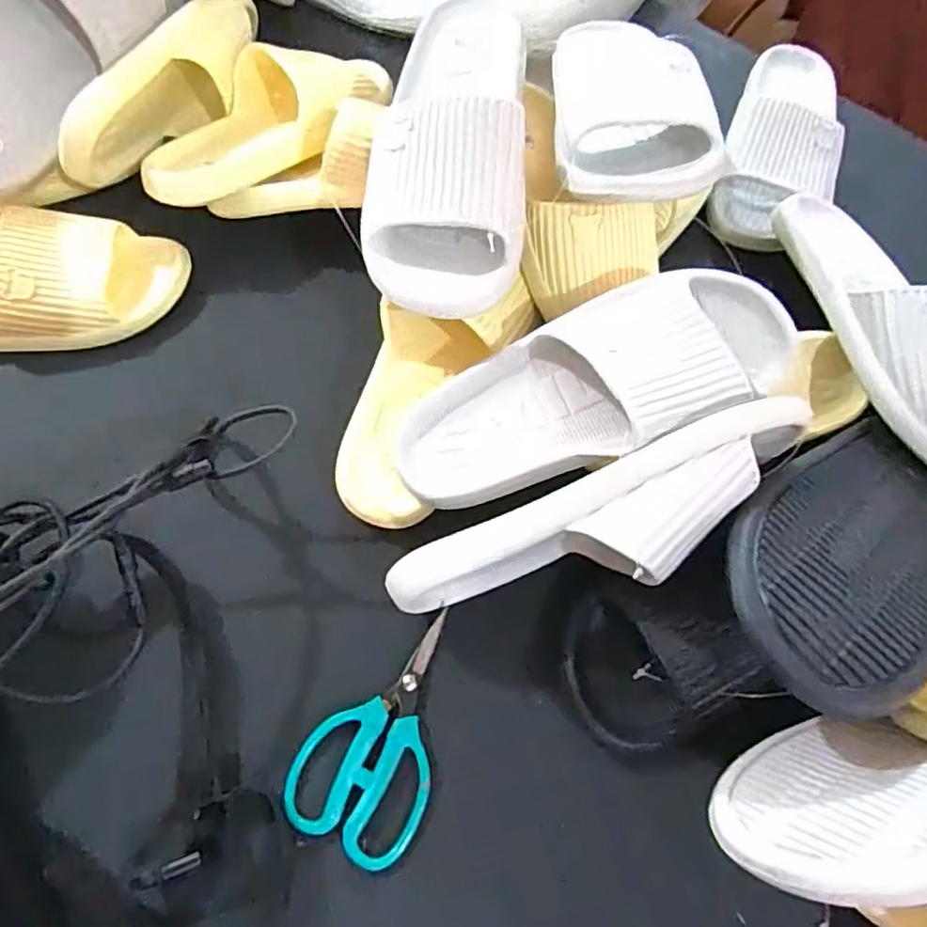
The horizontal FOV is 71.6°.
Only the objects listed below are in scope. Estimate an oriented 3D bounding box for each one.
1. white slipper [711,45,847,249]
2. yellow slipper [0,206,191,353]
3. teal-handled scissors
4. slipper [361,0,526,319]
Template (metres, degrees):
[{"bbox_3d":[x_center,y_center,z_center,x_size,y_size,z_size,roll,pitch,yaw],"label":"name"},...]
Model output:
[{"bbox_3d":[0.304,-0.313,0.601,0.097,0.063,0.251,21,68,9],"label":"white slipper"},{"bbox_3d":[-0.366,-0.144,0.525,0.261,0.063,0.104,-3,66,-1],"label":"yellow slipper"},{"bbox_3d":[-0.048,0.170,0.411,0.083,0.015,0.143,24,68,10],"label":"teal-handled scissors"},{"bbox_3d":[-0.012,-0.236,0.444,0.108,0.067,0.276,2,66,1],"label":"slipper"}]

